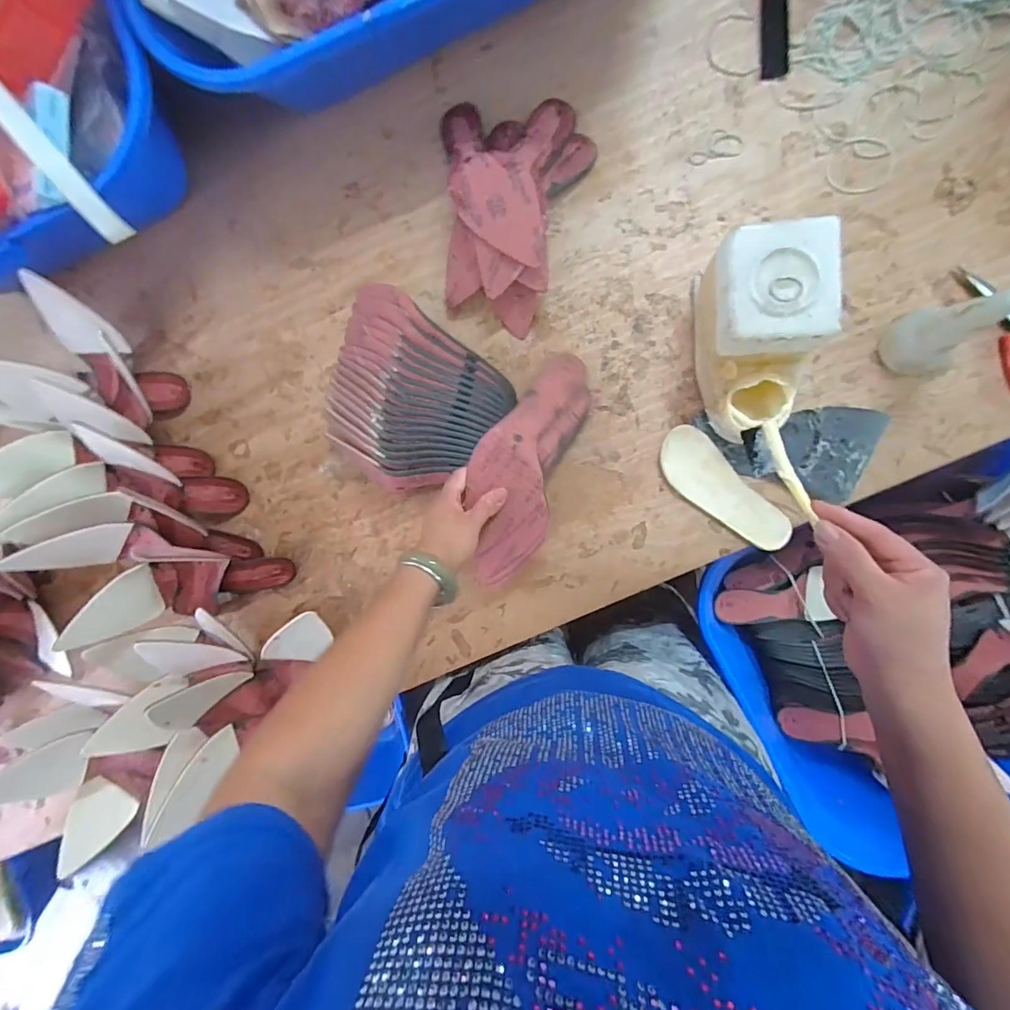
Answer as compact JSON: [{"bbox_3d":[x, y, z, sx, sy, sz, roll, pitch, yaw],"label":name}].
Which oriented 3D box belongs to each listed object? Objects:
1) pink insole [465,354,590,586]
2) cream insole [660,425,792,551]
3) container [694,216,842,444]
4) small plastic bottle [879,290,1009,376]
[{"bbox_3d":[0.022,-0.053,0.567,0.093,0.078,0.283,20,84,8],"label":"pink insole"},{"bbox_3d":[0.257,-0.015,0.581,0.062,0.016,0.182,-43,85,7],"label":"cream insole"},{"bbox_3d":[0.274,-0.173,0.519,0.108,0.122,0.197,-4,91,9],"label":"container"},{"bbox_3d":[0.451,-0.177,0.490,0.061,0.132,0.066,-19,89,9],"label":"small plastic bottle"}]

